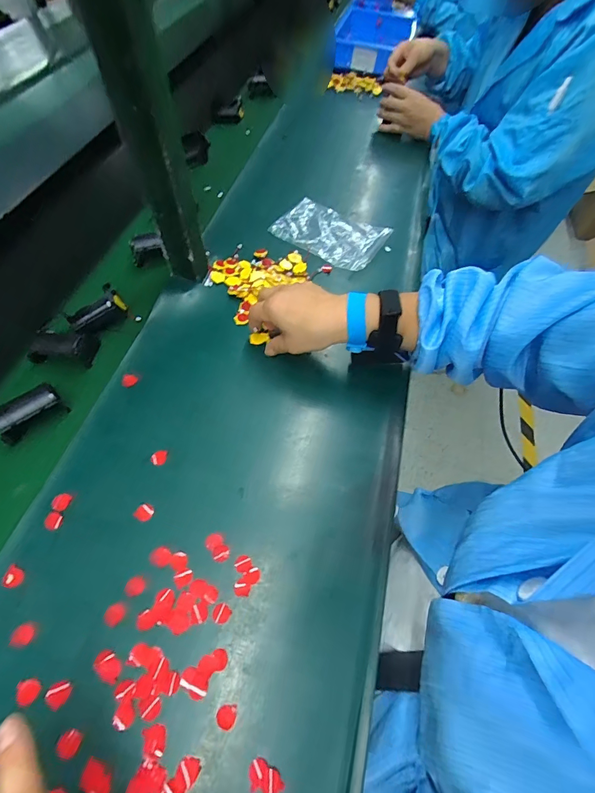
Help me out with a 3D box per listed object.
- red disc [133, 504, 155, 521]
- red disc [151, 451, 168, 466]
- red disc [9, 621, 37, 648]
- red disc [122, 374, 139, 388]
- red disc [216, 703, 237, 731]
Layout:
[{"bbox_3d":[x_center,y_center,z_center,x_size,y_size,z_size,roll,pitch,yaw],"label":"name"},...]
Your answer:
[{"bbox_3d":[-0.153,0.115,0.373,0.017,0.004,0.017,1,57,-1],"label":"red disc"},{"bbox_3d":[-0.150,0.066,0.407,0.016,0.004,0.018,-2,58,-2],"label":"red disc"},{"bbox_3d":[-0.233,0.202,0.318,0.020,0.004,0.017,2,57,0],"label":"red disc"},{"bbox_3d":[-0.204,-0.019,0.456,0.018,0.006,0.017,1,57,-1],"label":"red disc"},{"bbox_3d":[-0.057,0.255,0.298,0.015,0.004,0.016,1,57,-1],"label":"red disc"}]

